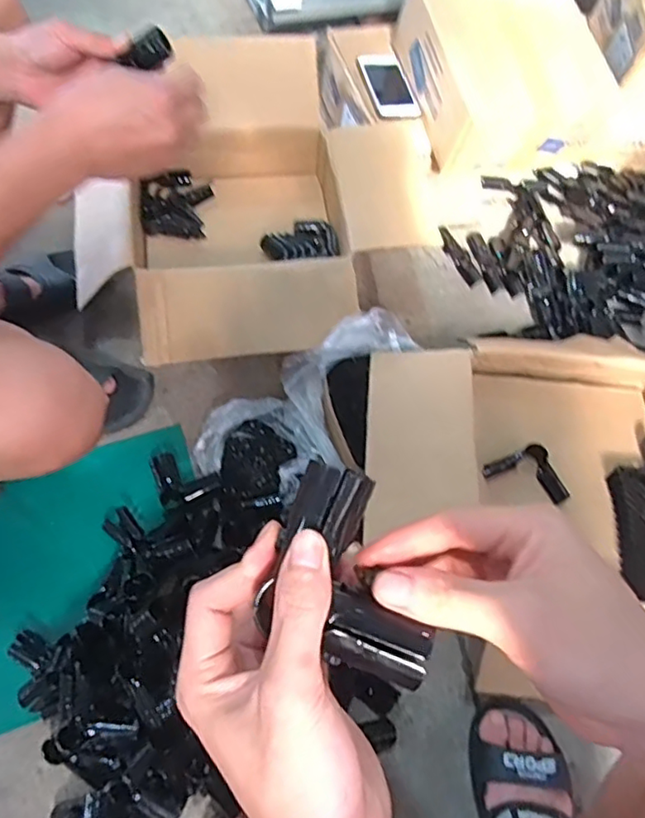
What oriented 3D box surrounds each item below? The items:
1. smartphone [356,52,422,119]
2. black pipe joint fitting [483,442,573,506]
[{"bbox_3d":[0.116,-0.576,1.053,0.076,0.013,0.164,-11,64,-11],"label":"smartphone"},{"bbox_3d":[0.269,0.083,0.781,0.110,0.040,0.065,26,63,8],"label":"black pipe joint fitting"}]

